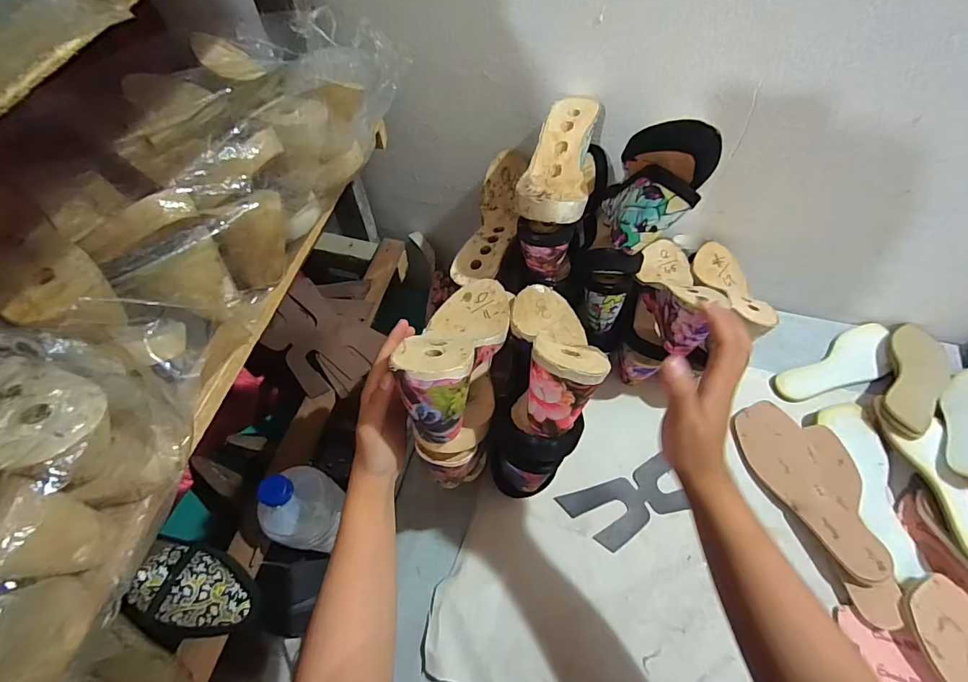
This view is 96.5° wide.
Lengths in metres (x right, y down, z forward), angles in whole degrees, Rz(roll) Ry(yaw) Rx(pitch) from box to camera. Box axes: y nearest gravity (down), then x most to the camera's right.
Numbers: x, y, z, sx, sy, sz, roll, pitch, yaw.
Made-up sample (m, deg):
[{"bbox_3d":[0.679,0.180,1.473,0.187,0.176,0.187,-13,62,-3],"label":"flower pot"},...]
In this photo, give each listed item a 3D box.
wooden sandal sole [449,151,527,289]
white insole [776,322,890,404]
[{"bbox_3d":[0.017,-0.169,0.616,0.074,0.039,0.250,11,59,8],"label":"wooden sandal sole"},{"bbox_3d":[0.591,0.042,0.715,0.235,0.013,0.074,-26,61,-14],"label":"white insole"}]

